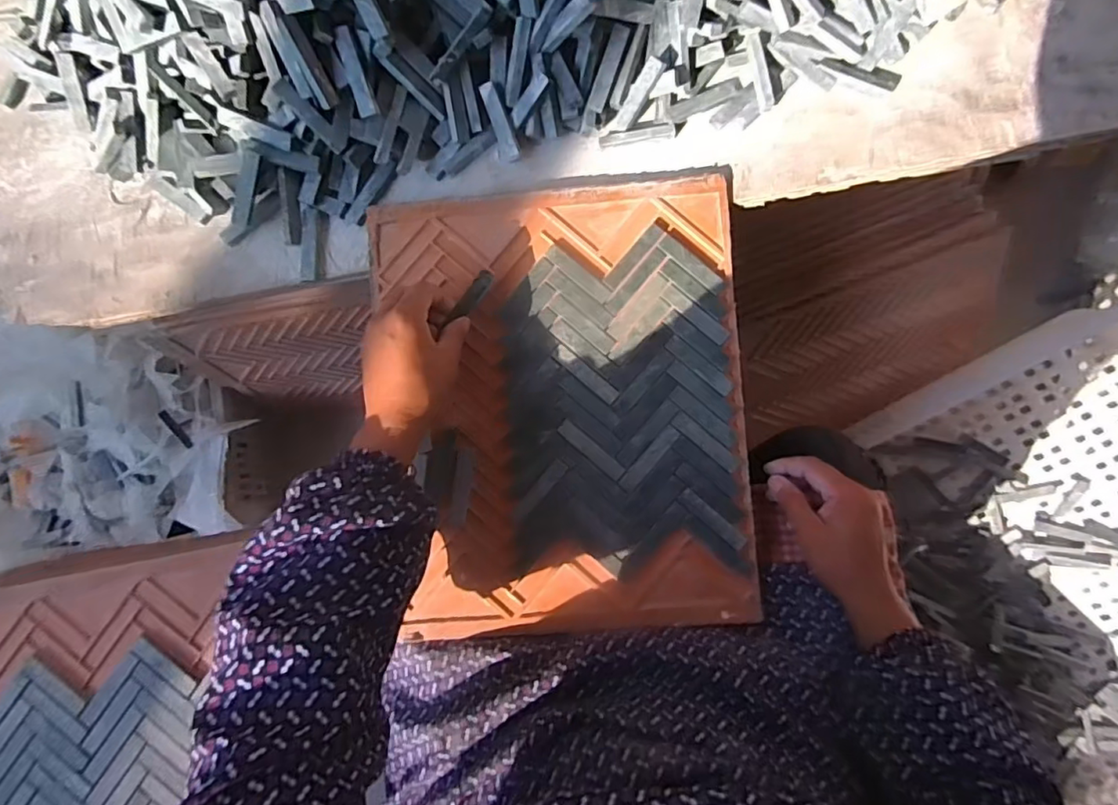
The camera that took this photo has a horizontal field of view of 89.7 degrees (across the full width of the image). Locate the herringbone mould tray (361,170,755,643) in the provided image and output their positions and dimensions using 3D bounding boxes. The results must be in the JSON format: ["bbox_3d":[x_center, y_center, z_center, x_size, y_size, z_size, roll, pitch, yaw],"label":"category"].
[{"bbox_3d":[0.006,0.005,0.454,0.280,0.007,0.352,-5,88,4],"label":"herringbone mould tray"}]

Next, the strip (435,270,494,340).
[{"bbox_3d":[-0.073,-0.082,0.453,0.012,0.010,0.056,39,85,9],"label":"strip"}]

